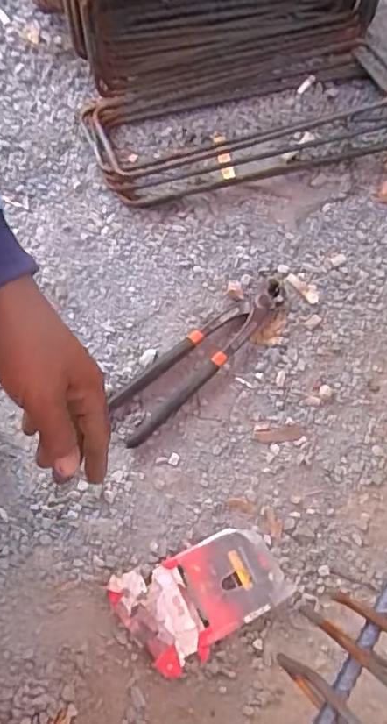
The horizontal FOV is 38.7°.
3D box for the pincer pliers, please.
[{"bbox_3d":[0.006,-0.010,0.545,0.219,0.014,0.052,-42,78,-16],"label":"pincer pliers"}]

